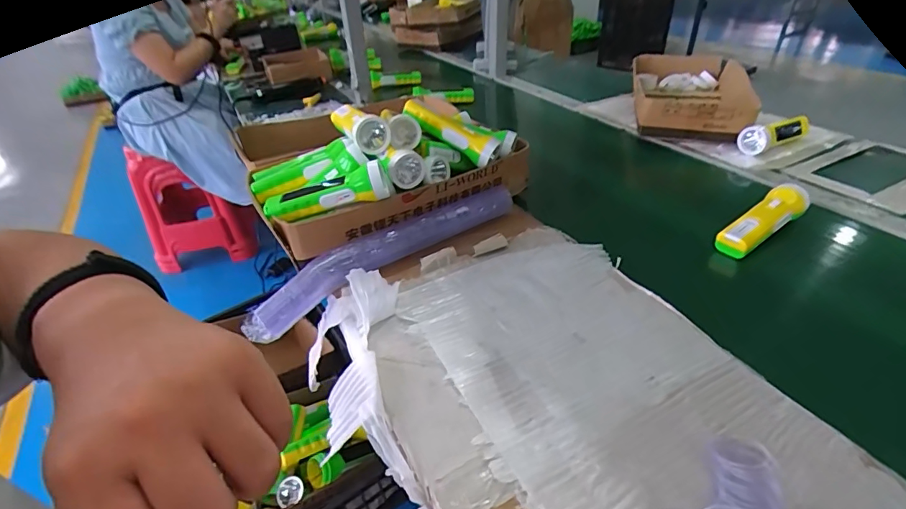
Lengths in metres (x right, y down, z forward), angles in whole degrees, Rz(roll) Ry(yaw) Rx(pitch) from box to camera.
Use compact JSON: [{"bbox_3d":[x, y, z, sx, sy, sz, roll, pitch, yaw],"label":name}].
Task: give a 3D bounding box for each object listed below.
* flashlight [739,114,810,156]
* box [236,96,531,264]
[{"bbox_3d":[0.623,-0.231,0.897,0.172,0.056,0.055,-22,39,-25],"label":"flashlight"},{"bbox_3d":[-0.112,-0.163,0.745,0.403,0.143,0.252,-23,39,-26],"label":"box"}]

